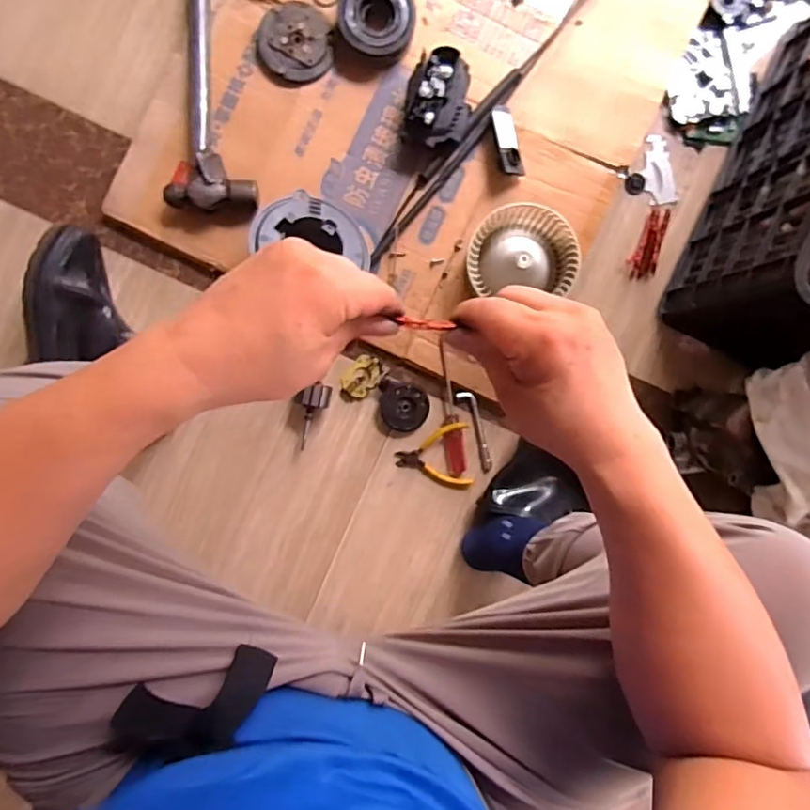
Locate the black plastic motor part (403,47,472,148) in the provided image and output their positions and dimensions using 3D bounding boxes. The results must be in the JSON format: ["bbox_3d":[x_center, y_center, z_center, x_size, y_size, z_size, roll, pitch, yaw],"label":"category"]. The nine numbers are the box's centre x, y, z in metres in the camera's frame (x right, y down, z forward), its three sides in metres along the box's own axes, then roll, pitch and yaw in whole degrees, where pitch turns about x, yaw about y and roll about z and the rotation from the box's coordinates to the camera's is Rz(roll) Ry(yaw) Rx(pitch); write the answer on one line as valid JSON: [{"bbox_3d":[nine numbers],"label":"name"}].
[{"bbox_3d":[0.043,-0.401,0.751,0.090,0.052,0.112,1,93,-4],"label":"black plastic motor part"}]

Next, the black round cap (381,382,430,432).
[{"bbox_3d":[0.000,0.003,0.804,0.068,0.020,0.067,0,93,-4],"label":"black round cap"}]

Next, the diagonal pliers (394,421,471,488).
[{"bbox_3d":[0.041,0.078,0.818,0.105,0.014,0.095,-7,94,-3],"label":"diagonal pliers"}]

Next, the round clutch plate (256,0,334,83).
[{"bbox_3d":[-0.149,-0.488,0.762,0.093,0.013,0.104,-19,94,-2],"label":"round clutch plate"}]

